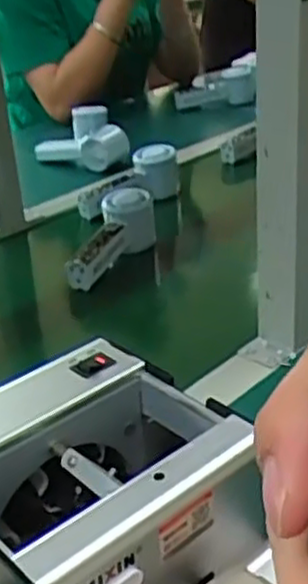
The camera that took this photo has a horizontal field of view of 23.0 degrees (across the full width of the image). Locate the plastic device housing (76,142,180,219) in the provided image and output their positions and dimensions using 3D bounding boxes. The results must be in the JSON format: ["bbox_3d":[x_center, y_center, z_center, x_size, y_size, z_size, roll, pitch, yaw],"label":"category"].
[{"bbox_3d":[-0.031,-0.143,1.019,0.154,0.076,0.058,-26,32,-12],"label":"plastic device housing"}]

